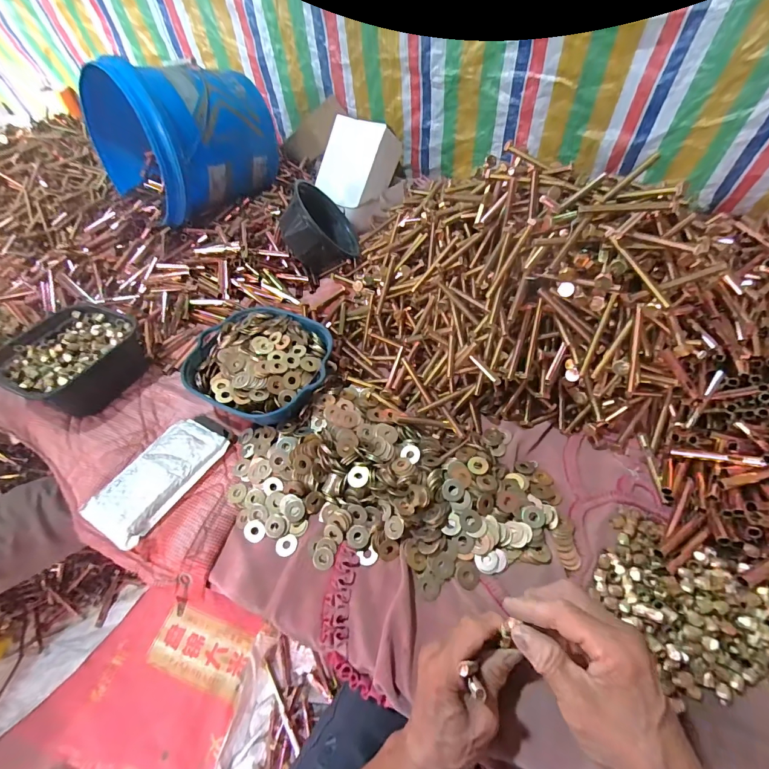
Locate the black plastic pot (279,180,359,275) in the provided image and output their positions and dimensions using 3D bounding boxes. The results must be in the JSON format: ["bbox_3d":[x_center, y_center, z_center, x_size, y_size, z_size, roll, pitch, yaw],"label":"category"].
[{"bbox_3d":[-0.128,-0.301,0.749,0.078,0.161,0.140,-22,41,32],"label":"black plastic pot"}]

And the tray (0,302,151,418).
[{"bbox_3d":[-0.472,-0.041,0.593,0.178,0.066,0.166,17,56,15],"label":"tray"}]

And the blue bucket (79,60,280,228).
[{"bbox_3d":[-0.404,-0.510,0.794,0.276,0.256,0.276,34,62,25],"label":"blue bucket"}]

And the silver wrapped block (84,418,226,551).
[{"bbox_3d":[-0.292,0.115,0.498,0.092,0.022,0.163,25,58,20],"label":"silver wrapped block"}]

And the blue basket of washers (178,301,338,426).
[{"bbox_3d":[-0.178,-0.035,0.567,0.199,0.058,0.185,23,58,19],"label":"blue basket of washers"}]

